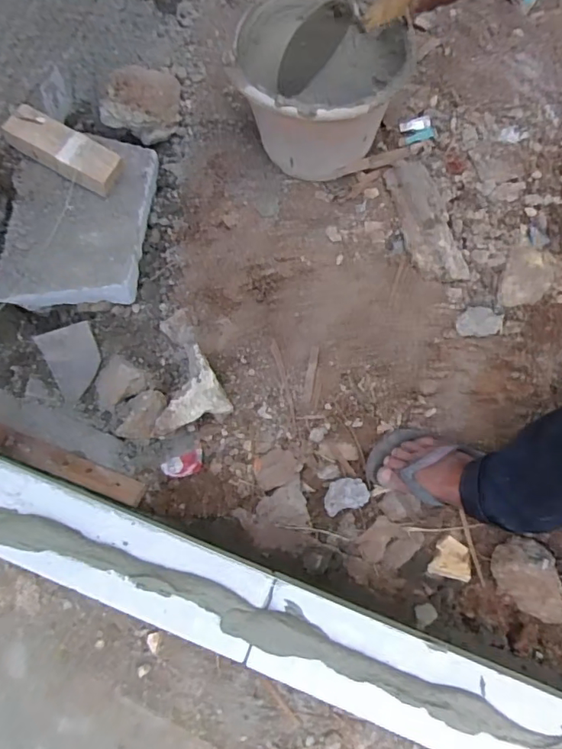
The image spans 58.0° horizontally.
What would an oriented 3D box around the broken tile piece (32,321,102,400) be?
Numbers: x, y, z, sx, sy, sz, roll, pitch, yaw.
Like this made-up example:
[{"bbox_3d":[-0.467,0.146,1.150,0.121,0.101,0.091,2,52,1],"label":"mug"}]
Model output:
[{"bbox_3d":[-0.362,-0.025,0.889,0.092,0.015,0.120,-21,107,-1],"label":"broken tile piece"}]

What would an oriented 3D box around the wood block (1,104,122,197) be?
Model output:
[{"bbox_3d":[-0.344,-0.358,0.807,0.168,0.048,0.061,26,69,-11],"label":"wood block"}]

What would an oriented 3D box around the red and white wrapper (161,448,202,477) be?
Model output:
[{"bbox_3d":[-0.165,0.154,0.861,0.070,0.014,0.040,-24,73,-10],"label":"red and white wrapper"}]

